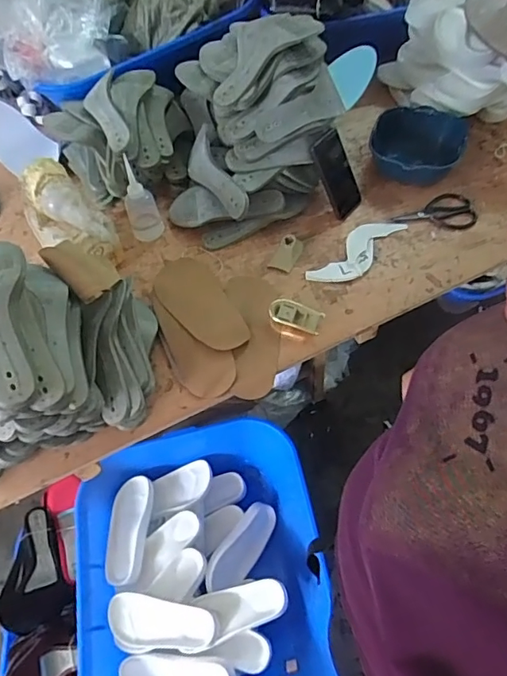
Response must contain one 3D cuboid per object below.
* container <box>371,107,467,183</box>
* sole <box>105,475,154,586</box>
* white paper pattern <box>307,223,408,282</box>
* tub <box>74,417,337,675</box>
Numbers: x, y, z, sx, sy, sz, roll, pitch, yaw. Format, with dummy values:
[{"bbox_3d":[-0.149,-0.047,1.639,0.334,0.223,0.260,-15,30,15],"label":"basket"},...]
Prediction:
[{"bbox_3d":[0.349,-0.411,1.067,0.185,0.072,0.227,19,62,16],"label":"container"},{"bbox_3d":[-0.284,0.434,1.139,0.083,0.021,0.227,1,59,6],"label":"sole"},{"bbox_3d":[0.205,-0.171,0.971,0.080,0.010,0.221,38,69,24],"label":"white paper pattern"},{"bbox_3d":[-0.116,0.503,1.086,0.506,0.156,0.598,-11,58,-2],"label":"tub"}]

